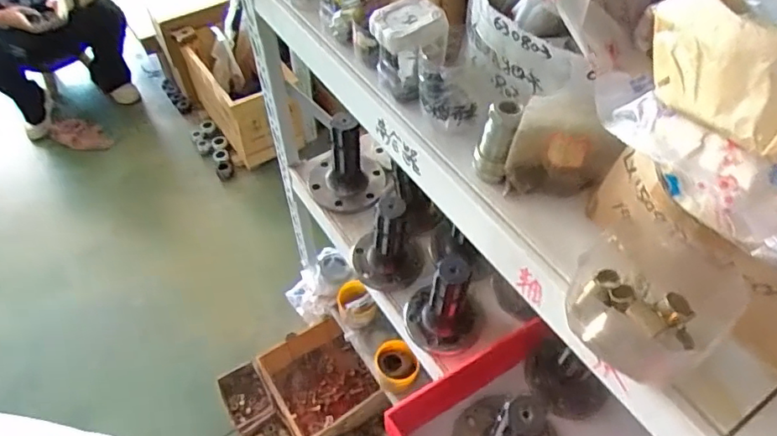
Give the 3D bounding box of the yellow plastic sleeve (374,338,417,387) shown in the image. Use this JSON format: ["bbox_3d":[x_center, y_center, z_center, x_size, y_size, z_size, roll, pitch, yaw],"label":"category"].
[{"bbox_3d":[0.018,0.297,1.101,0.083,0.054,0.087,0,51,0],"label":"yellow plastic sleeve"}]

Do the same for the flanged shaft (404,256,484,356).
[{"bbox_3d":[0.079,0.116,0.746,0.110,0.153,0.096,4,51,3],"label":"flanged shaft"}]

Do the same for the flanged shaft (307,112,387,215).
[{"bbox_3d":[-0.075,-0.102,0.918,0.134,0.153,0.132,-2,51,-2],"label":"flanged shaft"}]

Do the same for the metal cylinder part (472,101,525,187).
[{"bbox_3d":[0.090,-0.064,0.460,0.029,0.080,0.023,9,51,7],"label":"metal cylinder part"}]

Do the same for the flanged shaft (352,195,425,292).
[{"bbox_3d":[0.001,0.030,0.805,0.100,0.128,0.099,0,51,0],"label":"flanged shaft"}]

